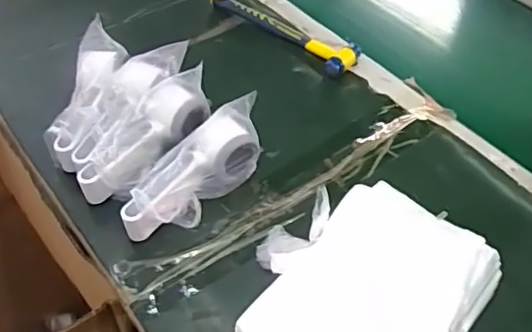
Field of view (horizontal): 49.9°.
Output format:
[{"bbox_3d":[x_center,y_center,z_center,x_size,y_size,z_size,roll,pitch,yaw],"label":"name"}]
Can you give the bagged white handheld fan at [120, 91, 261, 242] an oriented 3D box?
[{"bbox_3d":[-0.076,0.005,0.598,0.057,0.078,0.175,37,58,27],"label":"bagged white handheld fan"}]

